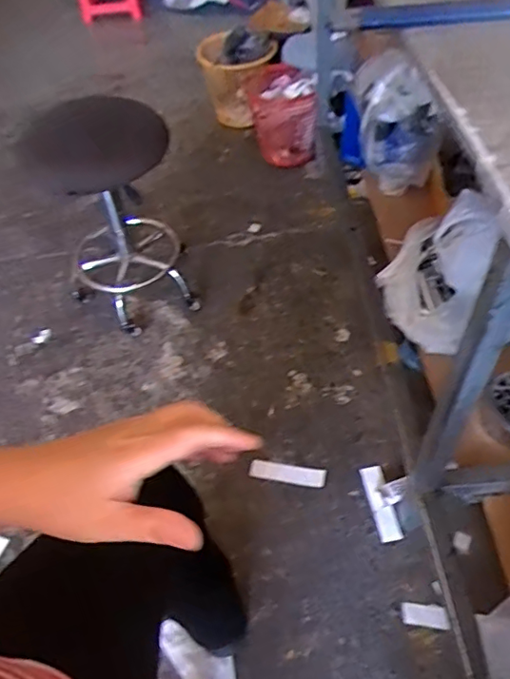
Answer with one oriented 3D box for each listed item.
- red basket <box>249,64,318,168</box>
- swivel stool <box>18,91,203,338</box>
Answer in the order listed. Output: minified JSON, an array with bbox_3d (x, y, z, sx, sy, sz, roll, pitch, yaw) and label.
[{"bbox_3d":[0.080,-0.708,1.741,0.186,0.247,0.248,-8,51,-2],"label":"red basket"},{"bbox_3d":[-0.352,-0.309,1.363,0.315,0.559,0.399,-20,52,-12],"label":"swivel stool"}]

